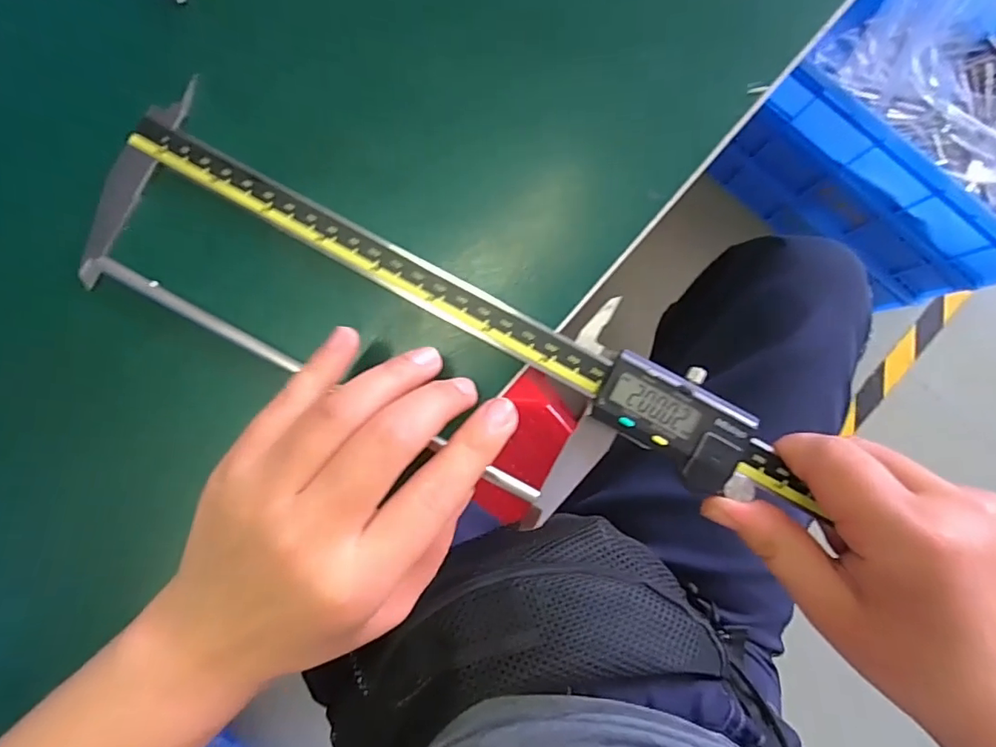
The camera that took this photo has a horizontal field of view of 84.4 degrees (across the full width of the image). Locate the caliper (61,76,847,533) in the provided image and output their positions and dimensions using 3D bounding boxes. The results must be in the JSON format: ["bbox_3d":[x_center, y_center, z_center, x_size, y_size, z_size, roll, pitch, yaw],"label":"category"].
[{"bbox_3d":[-0.026,-0.010,0.217,0.298,0.010,0.076,27,88,4],"label":"caliper"}]

